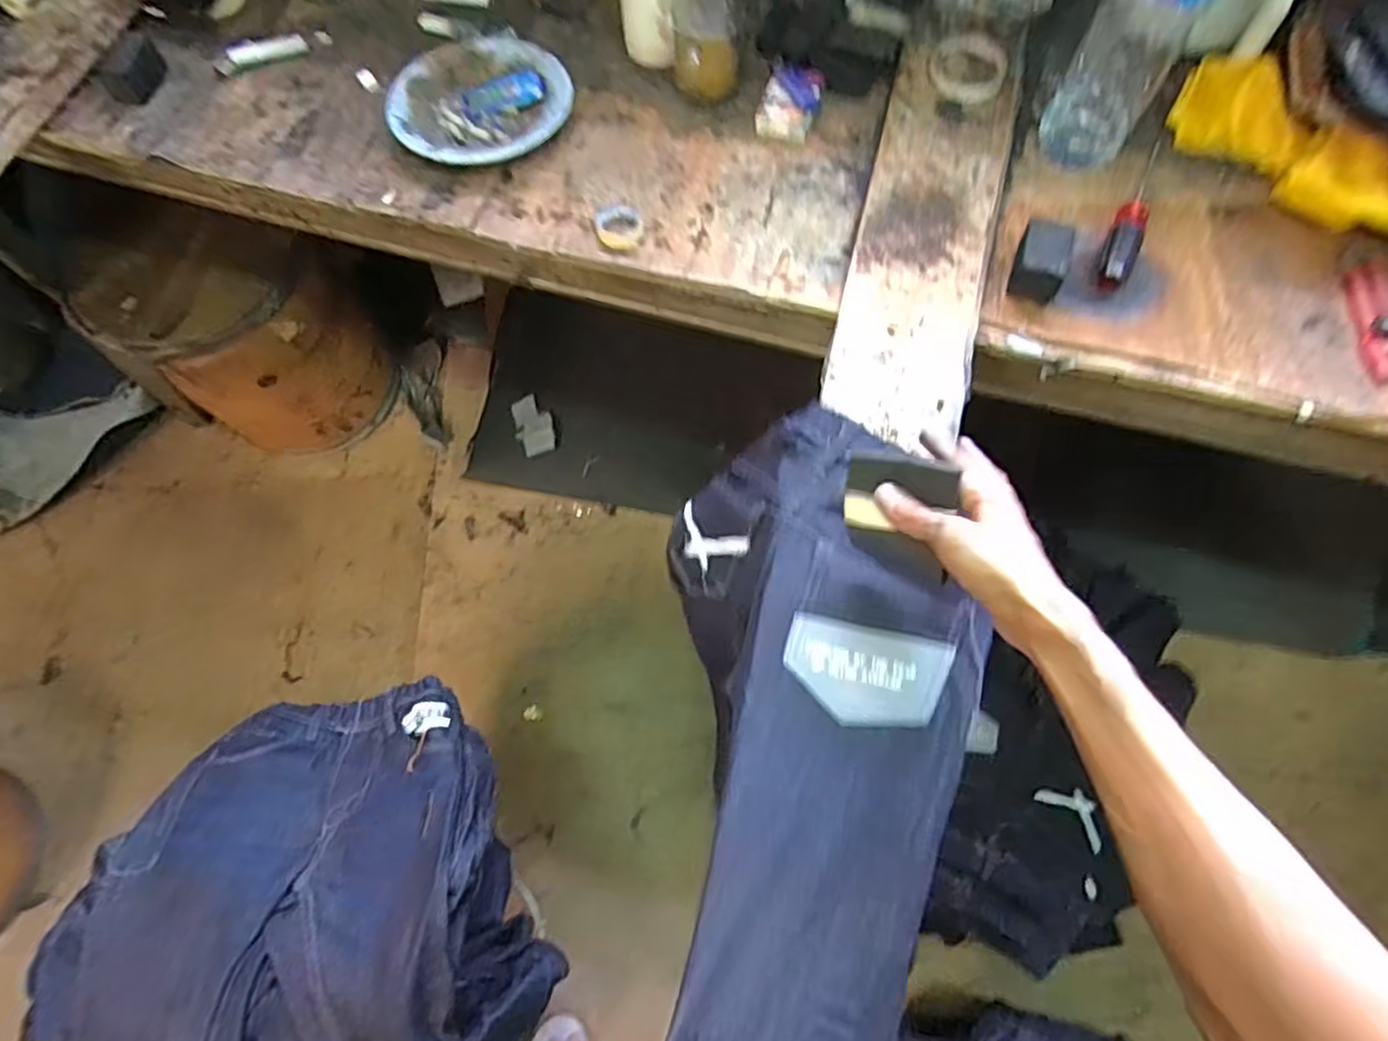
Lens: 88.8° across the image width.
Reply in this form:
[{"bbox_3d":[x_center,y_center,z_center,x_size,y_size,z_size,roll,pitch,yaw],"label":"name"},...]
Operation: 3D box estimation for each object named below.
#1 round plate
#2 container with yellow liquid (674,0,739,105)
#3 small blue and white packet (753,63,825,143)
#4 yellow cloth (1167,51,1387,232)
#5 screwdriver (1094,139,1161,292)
[{"bbox_3d":[-0.237,-0.466,0.787,0.191,0.031,0.195,0,68,1],"label":"round plate"},{"bbox_3d":[0.013,-0.508,0.772,0.067,0.094,0.075,0,68,1],"label":"container with yellow liquid"},{"bbox_3d":[0.107,-0.463,0.788,0.065,0.024,0.087,17,69,7],"label":"small blue and white packet"},{"bbox_3d":[0.631,-0.391,0.720,0.115,0.076,0.286,-30,71,-11],"label":"yellow cloth"},{"bbox_3d":[0.449,-0.319,0.717,0.032,0.033,0.220,26,71,11],"label":"screwdriver"}]

